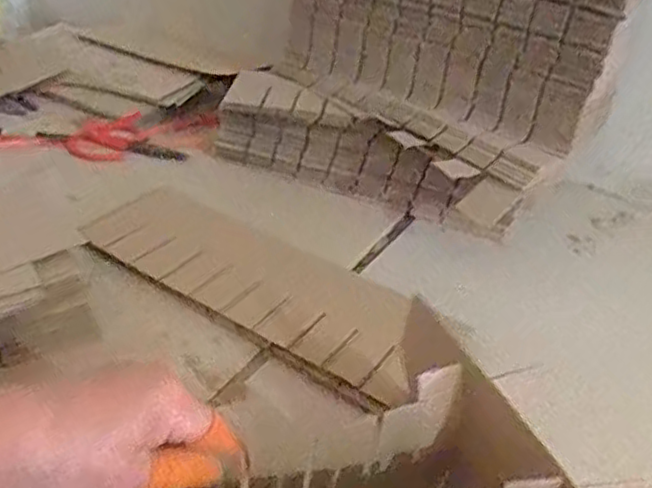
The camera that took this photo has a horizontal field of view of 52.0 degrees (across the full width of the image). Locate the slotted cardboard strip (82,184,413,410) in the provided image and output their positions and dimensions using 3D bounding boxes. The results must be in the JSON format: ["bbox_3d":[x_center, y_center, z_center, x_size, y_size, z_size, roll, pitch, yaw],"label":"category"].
[{"bbox_3d":[-0.066,0.027,0.628,0.358,0.014,0.137,24,38,27],"label":"slotted cardboard strip"}]

